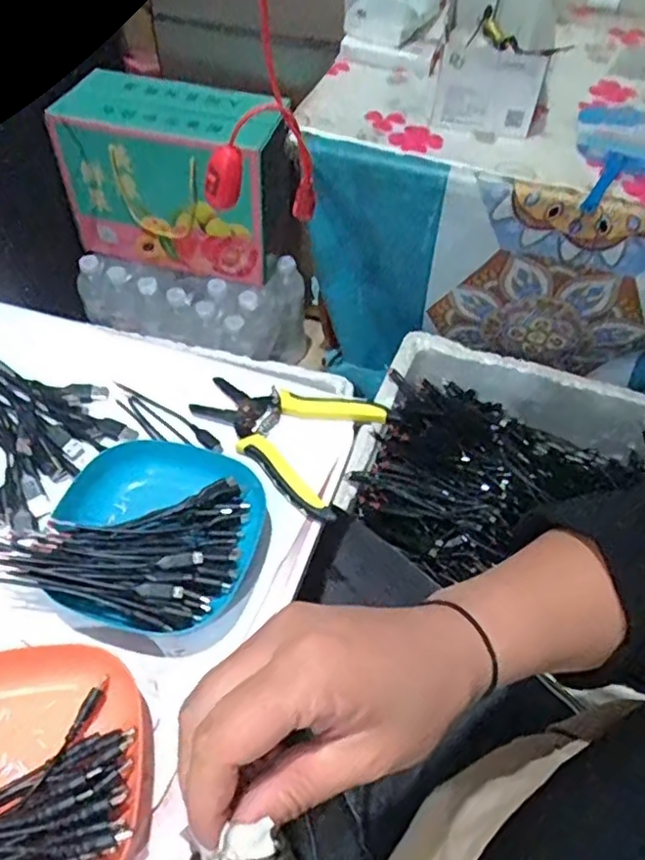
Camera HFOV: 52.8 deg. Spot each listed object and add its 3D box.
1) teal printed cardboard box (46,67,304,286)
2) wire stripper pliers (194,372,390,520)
[{"bbox_3d":[-0.227,-0.401,1.049,0.334,0.235,0.155,16,53,9],"label":"teal printed cardboard box"},{"bbox_3d":[-0.037,0.003,0.524,0.146,0.016,0.114,20,54,12],"label":"wire stripper pliers"}]

